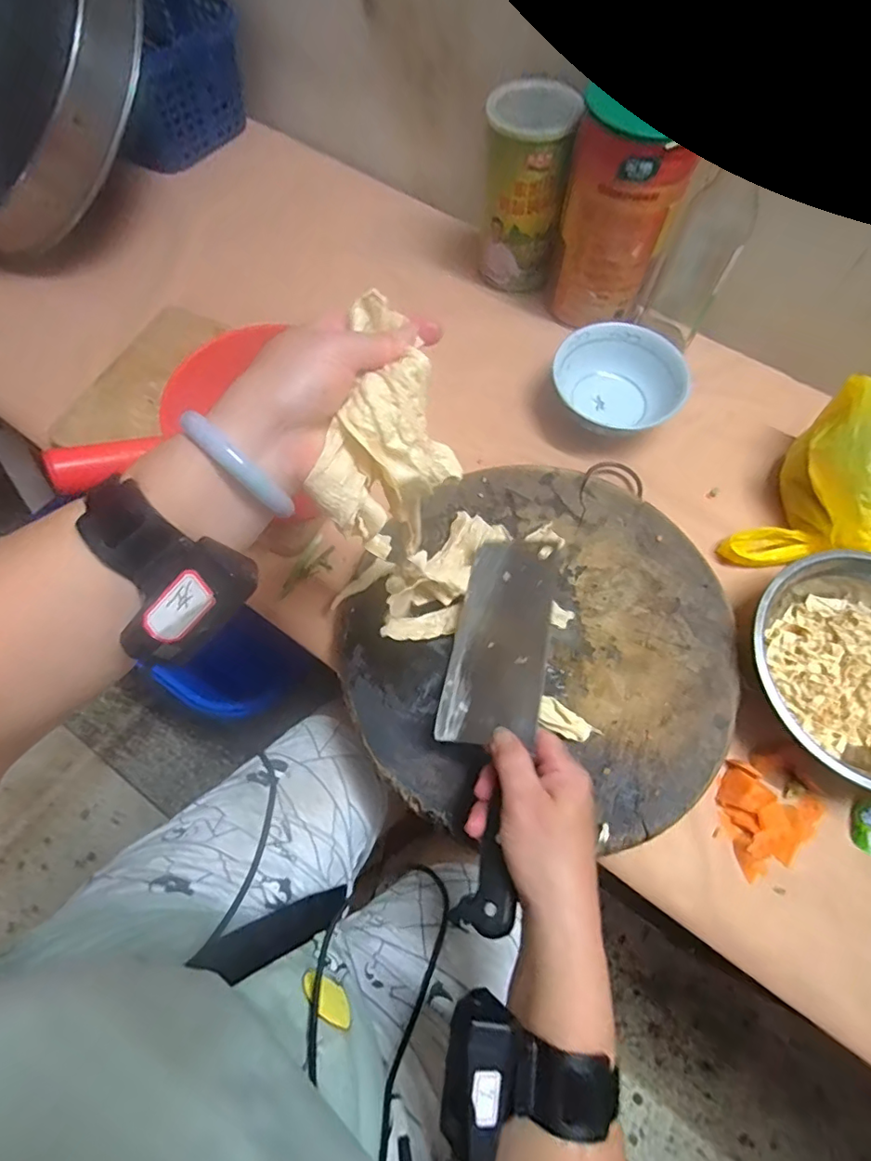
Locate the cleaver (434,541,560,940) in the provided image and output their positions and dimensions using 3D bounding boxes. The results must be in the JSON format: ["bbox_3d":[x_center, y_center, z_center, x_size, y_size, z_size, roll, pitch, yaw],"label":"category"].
[{"bbox_3d":[0.048,0.100,0.411,0.086,0.023,0.286,-5,60,25],"label":"cleaver"}]

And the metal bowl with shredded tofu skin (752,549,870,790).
[{"bbox_3d":[0.379,0.078,0.470,0.197,0.078,0.174,32,70,12],"label":"metal bowl with shredded tofu skin"}]

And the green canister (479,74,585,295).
[{"bbox_3d":[0.108,-0.468,0.635,0.097,0.174,0.094,9,67,3],"label":"green canister"}]

